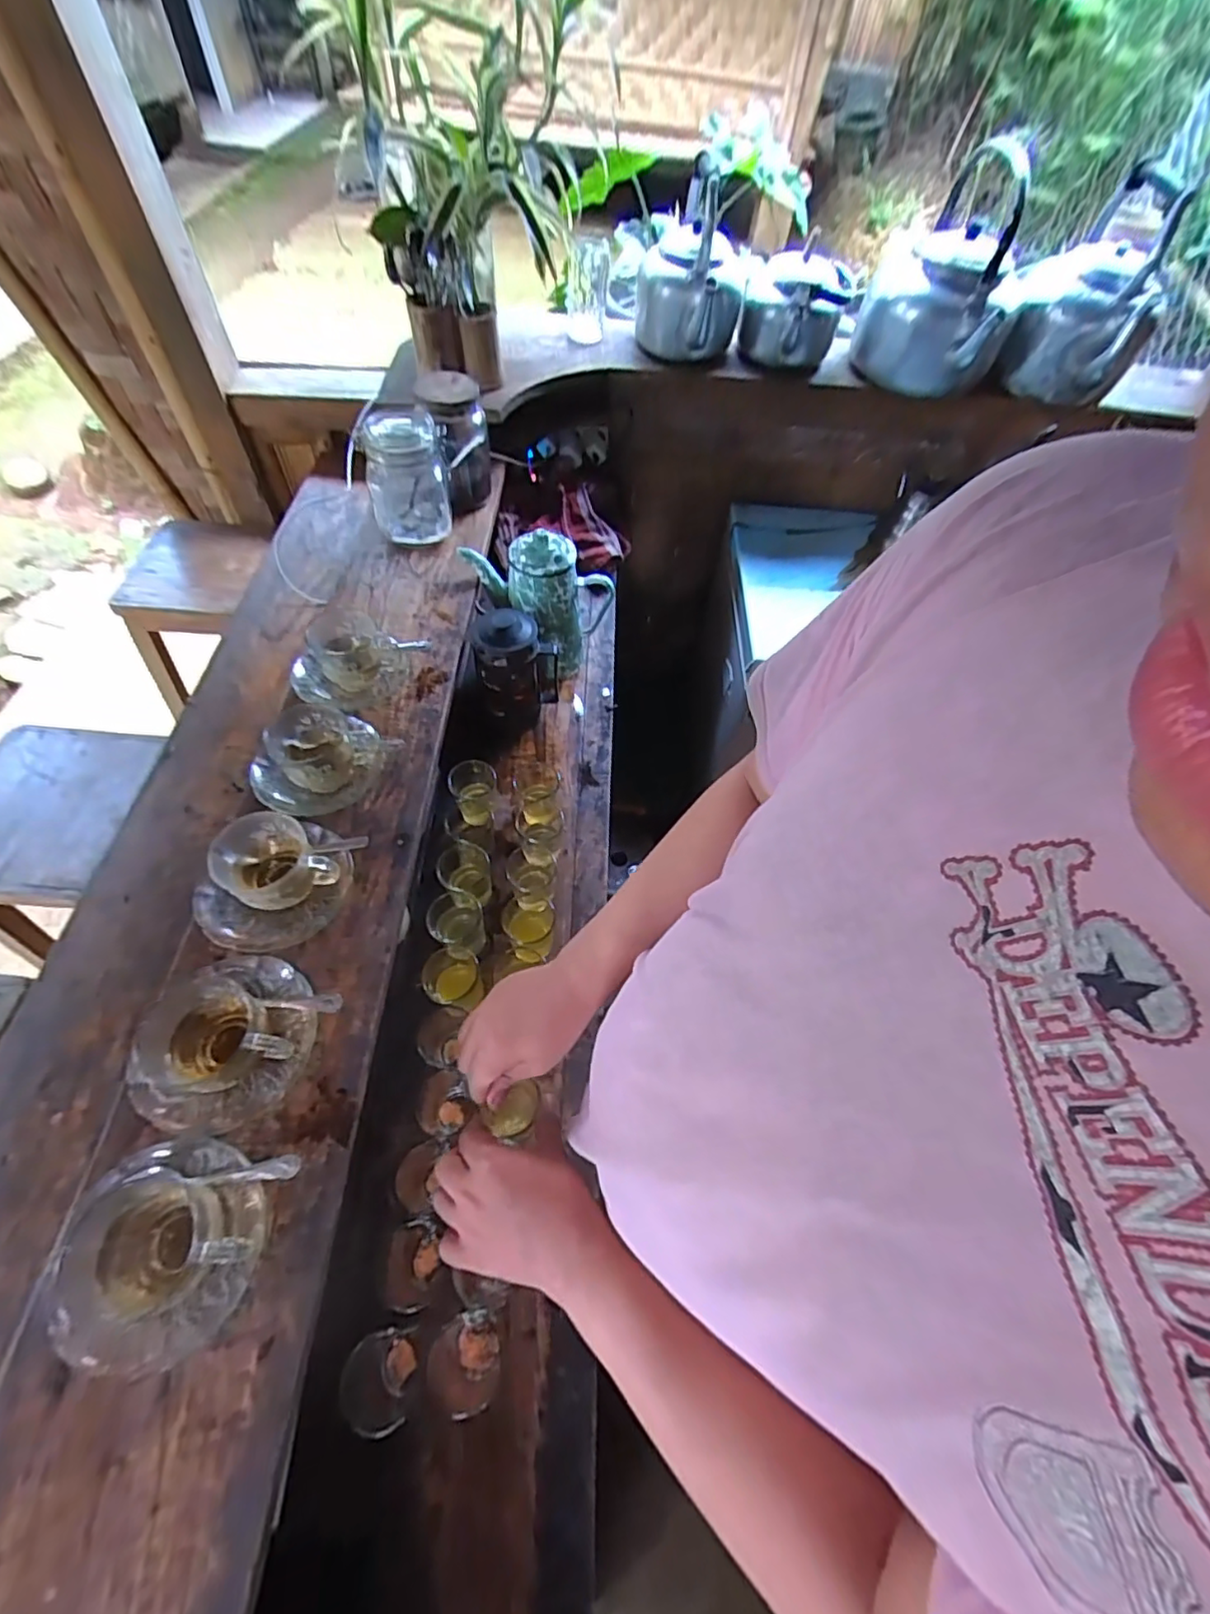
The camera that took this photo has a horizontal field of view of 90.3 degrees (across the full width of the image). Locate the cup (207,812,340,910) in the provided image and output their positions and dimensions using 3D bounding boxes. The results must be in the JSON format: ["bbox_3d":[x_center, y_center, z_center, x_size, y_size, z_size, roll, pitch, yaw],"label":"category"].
[{"bbox_3d":[-0.316,0.052,0.575,0.092,0.062,0.080,-27,63,-20],"label":"cup"}]

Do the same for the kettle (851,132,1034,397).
[{"bbox_3d":[0.596,-0.909,1.050,0.257,0.278,0.208,25,58,11],"label":"kettle"}]

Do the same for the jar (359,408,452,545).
[{"bbox_3d":[-0.294,-0.487,0.891,0.110,0.147,0.101,-13,59,-13],"label":"jar"}]

